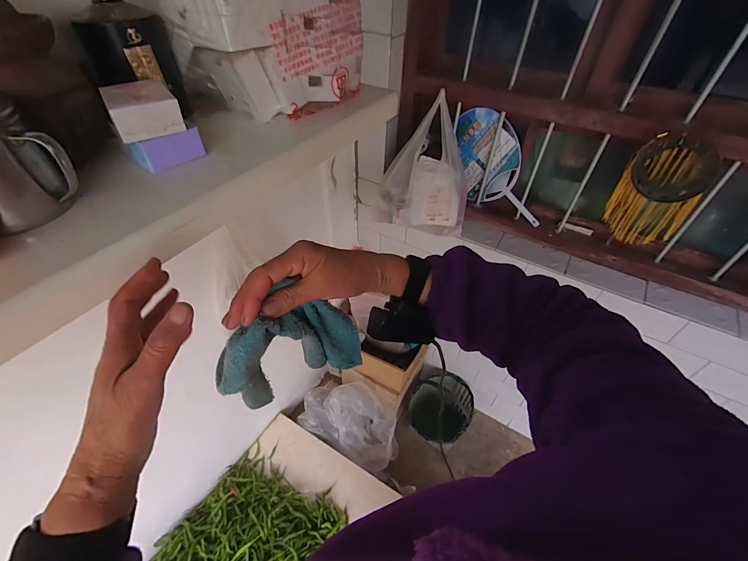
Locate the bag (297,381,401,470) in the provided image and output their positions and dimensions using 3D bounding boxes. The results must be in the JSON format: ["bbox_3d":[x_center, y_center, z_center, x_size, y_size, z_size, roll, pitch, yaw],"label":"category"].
[{"bbox_3d":[-0.110,0.565,1.368,0.358,0.264,0.233,23,48,20],"label":"bag"}]

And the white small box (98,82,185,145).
[{"bbox_3d":[-0.266,-0.199,0.394,0.067,0.034,0.090,-25,51,-25],"label":"white small box"}]

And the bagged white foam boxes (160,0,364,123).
[{"bbox_3d":[-0.139,-0.355,0.506,0.159,0.151,0.256,30,51,25],"label":"bagged white foam boxes"}]

